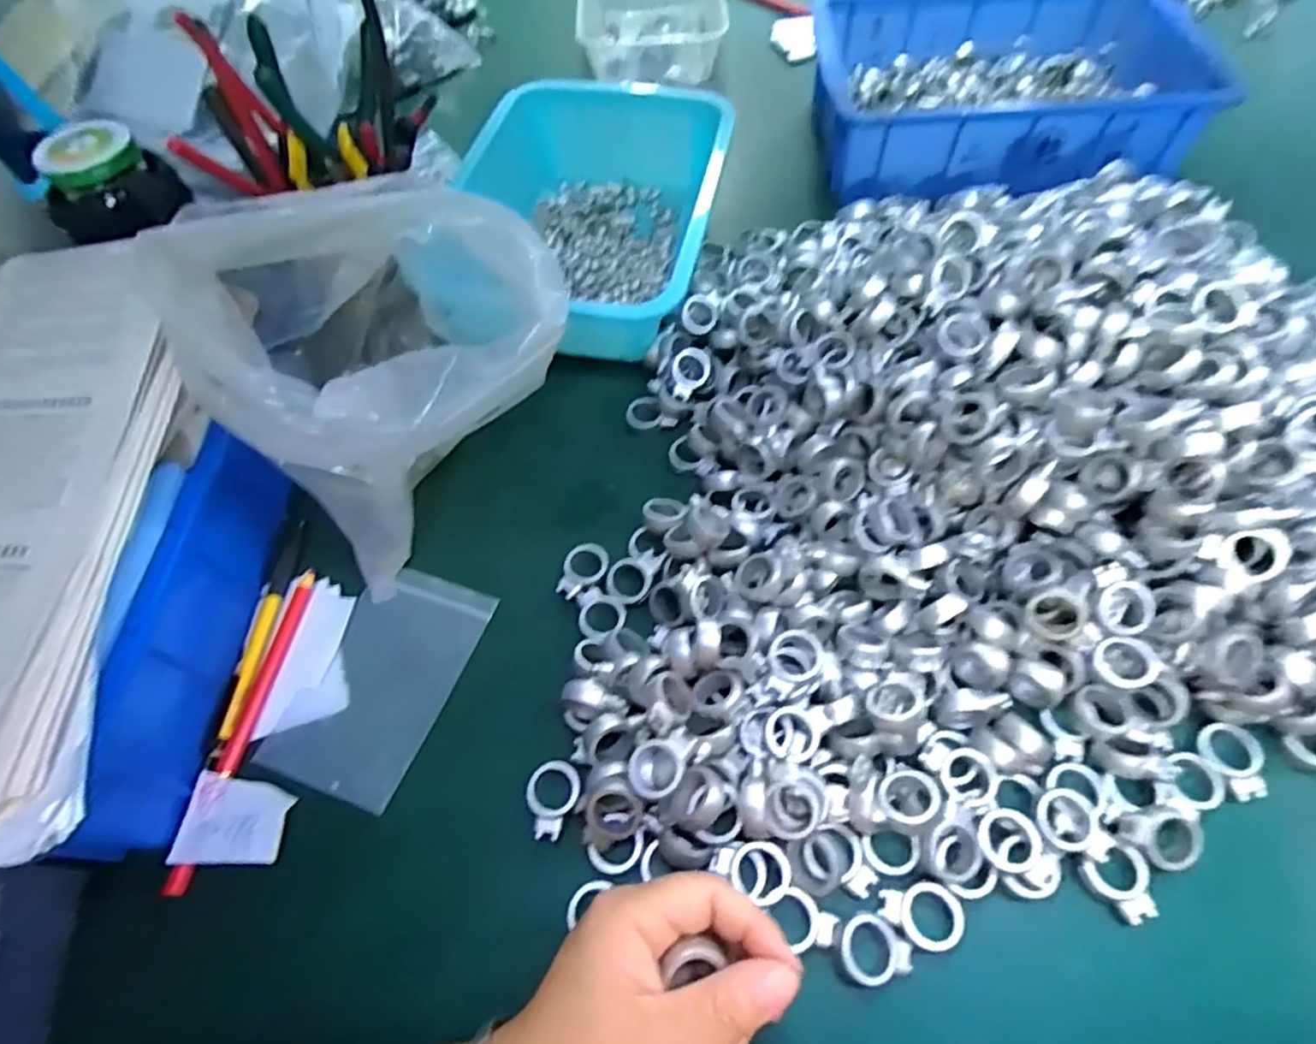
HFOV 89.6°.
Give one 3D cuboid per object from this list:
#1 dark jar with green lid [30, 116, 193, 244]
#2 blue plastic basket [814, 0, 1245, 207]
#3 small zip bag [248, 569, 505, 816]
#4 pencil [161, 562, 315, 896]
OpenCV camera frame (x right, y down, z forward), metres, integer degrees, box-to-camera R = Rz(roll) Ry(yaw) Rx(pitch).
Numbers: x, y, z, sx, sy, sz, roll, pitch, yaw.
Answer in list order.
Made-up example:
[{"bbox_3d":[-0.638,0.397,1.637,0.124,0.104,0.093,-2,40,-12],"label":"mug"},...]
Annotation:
[{"bbox_3d":[-0.295,-0.182,0.358,0.072,0.041,0.046,6,59,8],"label":"dark jar with green lid"},{"bbox_3d":[0.281,-0.371,0.567,0.284,0.081,0.200,-1,58,4],"label":"blue plastic basket"},{"bbox_3d":[-0.154,0.087,0.374,0.079,0.006,0.127,16,61,14],"label":"small zip bag"},{"bbox_3d":[-0.223,0.106,0.361,0.010,0.010,0.169,4,59,7],"label":"pencil"}]

